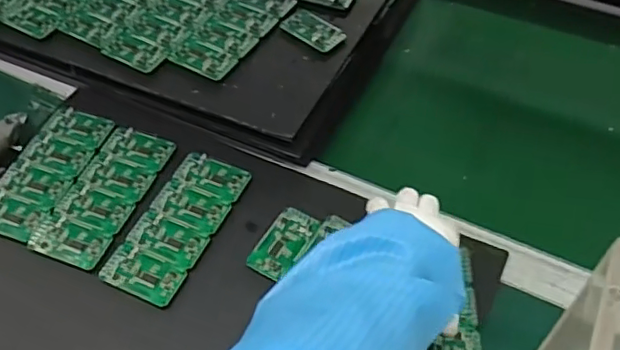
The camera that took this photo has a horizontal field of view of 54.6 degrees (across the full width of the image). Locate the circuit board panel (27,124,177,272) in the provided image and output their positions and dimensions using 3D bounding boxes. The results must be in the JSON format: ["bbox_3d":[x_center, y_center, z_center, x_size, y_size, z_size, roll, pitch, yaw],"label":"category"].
[{"bbox_3d":[-0.204,0.016,0.597,0.073,0.006,0.162,16,54,14],"label":"circuit board panel"}]

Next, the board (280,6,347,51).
[{"bbox_3d":[0.002,-0.168,0.695,0.077,0.004,0.042,37,62,27],"label":"board"}]

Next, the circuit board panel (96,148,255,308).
[{"bbox_3d":[-0.126,0.045,0.576,0.075,0.006,0.160,20,56,17],"label":"circuit board panel"}]

